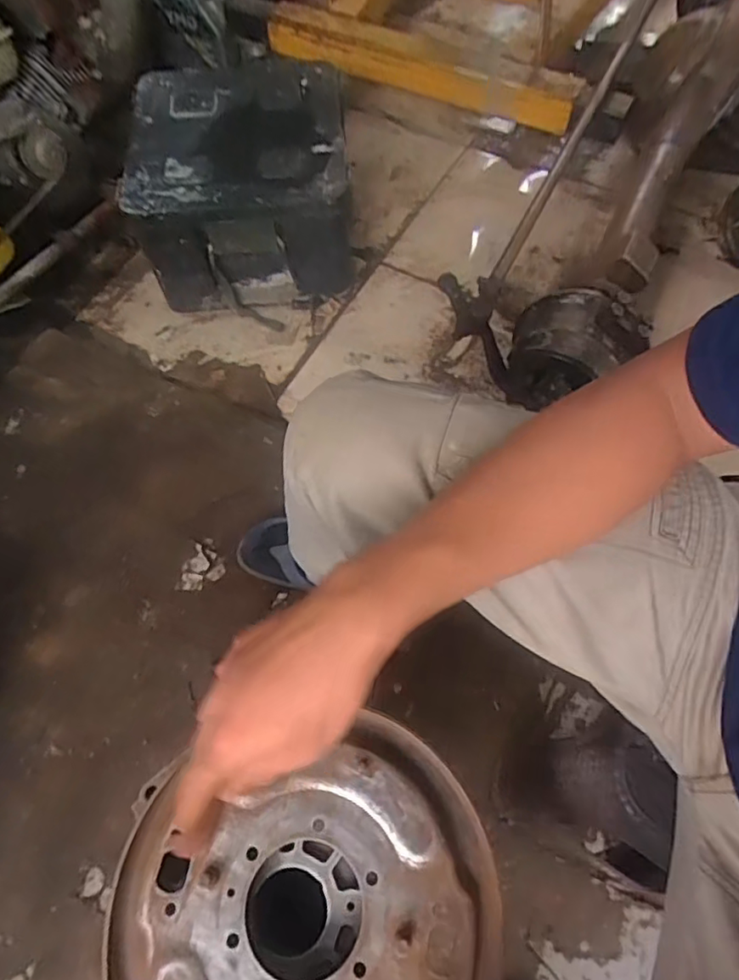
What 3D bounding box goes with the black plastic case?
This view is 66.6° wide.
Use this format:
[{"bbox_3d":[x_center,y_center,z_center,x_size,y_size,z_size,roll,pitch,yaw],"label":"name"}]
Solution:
[{"bbox_3d":[-0.214,-0.530,1.023,0.348,0.255,0.331,-4,64,0],"label":"black plastic case"}]

